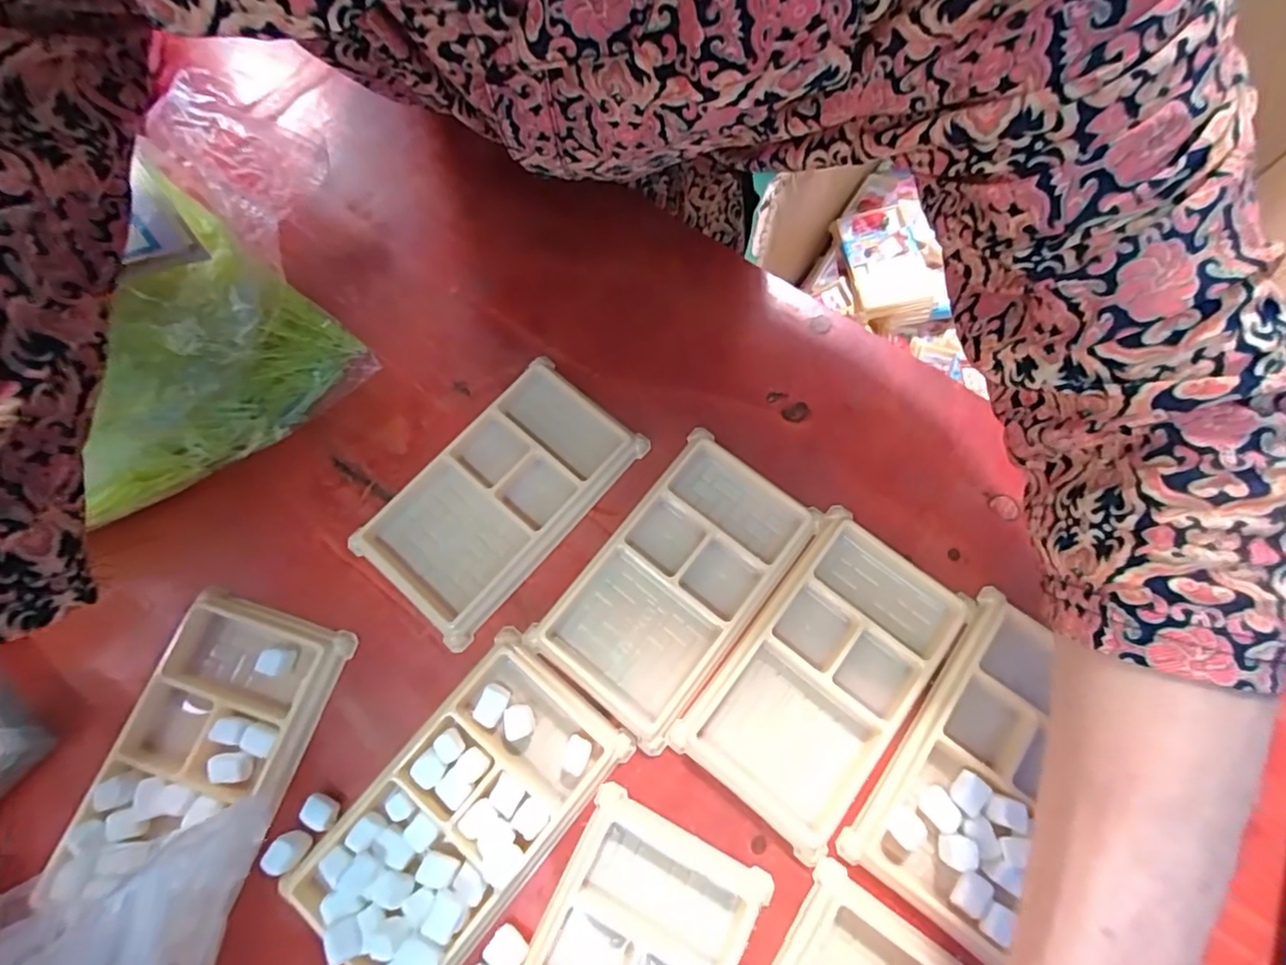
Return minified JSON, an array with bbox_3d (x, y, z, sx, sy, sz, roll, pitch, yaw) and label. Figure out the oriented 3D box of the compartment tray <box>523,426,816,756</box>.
[{"bbox_3d":[0.016,0.046,0.280,0.076,0.015,0.135,38,75,12],"label":"compartment tray"}]

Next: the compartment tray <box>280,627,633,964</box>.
[{"bbox_3d":[-0.077,0.138,0.245,0.073,0.018,0.130,40,76,13],"label":"compartment tray"}]

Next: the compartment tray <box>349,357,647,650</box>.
[{"bbox_3d":[-0.071,0.004,0.293,0.076,0.012,0.133,39,75,12],"label":"compartment tray"}]

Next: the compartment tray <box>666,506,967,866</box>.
[{"bbox_3d":[0.081,0.085,0.265,0.079,0.012,0.134,36,75,12],"label":"compartment tray"}]

